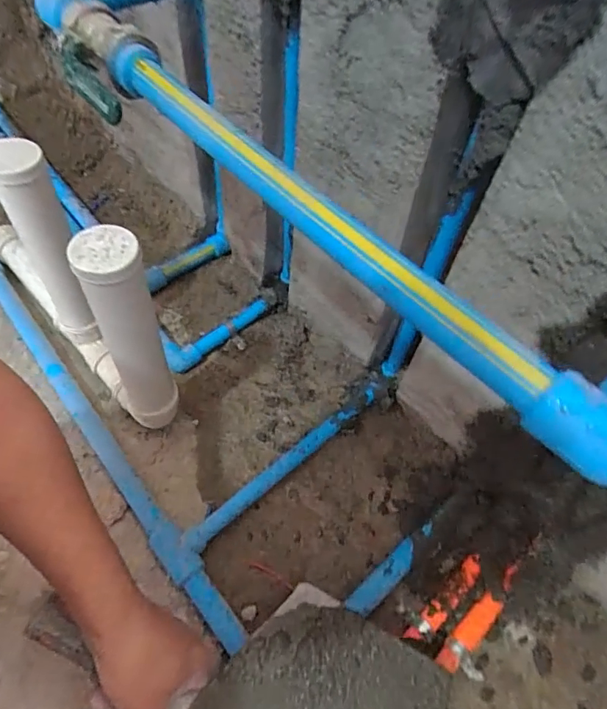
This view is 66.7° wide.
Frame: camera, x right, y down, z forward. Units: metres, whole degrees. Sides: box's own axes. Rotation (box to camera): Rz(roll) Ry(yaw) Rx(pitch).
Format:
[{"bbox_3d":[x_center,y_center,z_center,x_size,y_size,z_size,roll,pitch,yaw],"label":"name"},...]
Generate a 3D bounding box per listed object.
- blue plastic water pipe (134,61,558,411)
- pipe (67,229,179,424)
[{"bbox_3d":[-0.004,-0.091,0.275,0.019,0.025,0.334,-34,64,-25],"label":"blue plastic water pipe"},{"bbox_3d":[-0.160,-0.007,0.439,0.061,0.236,0.054,-22,60,-19],"label":"pipe"}]

